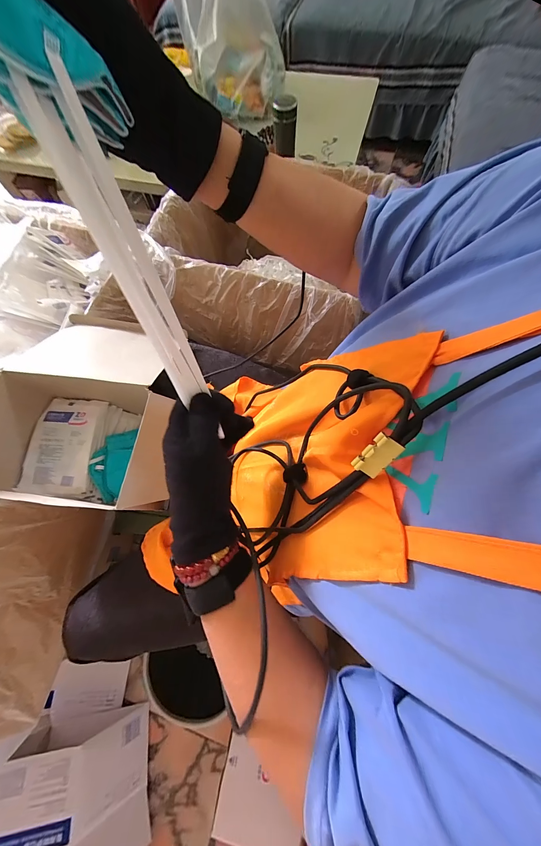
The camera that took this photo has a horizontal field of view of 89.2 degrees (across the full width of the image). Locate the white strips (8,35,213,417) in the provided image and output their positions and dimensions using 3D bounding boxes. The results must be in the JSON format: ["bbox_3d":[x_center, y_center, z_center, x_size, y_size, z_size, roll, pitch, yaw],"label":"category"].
[{"bbox_3d":[-0.102,-0.115,0.204,0.032,0.209,0.009,-22,29,-5],"label":"white strips"}]

